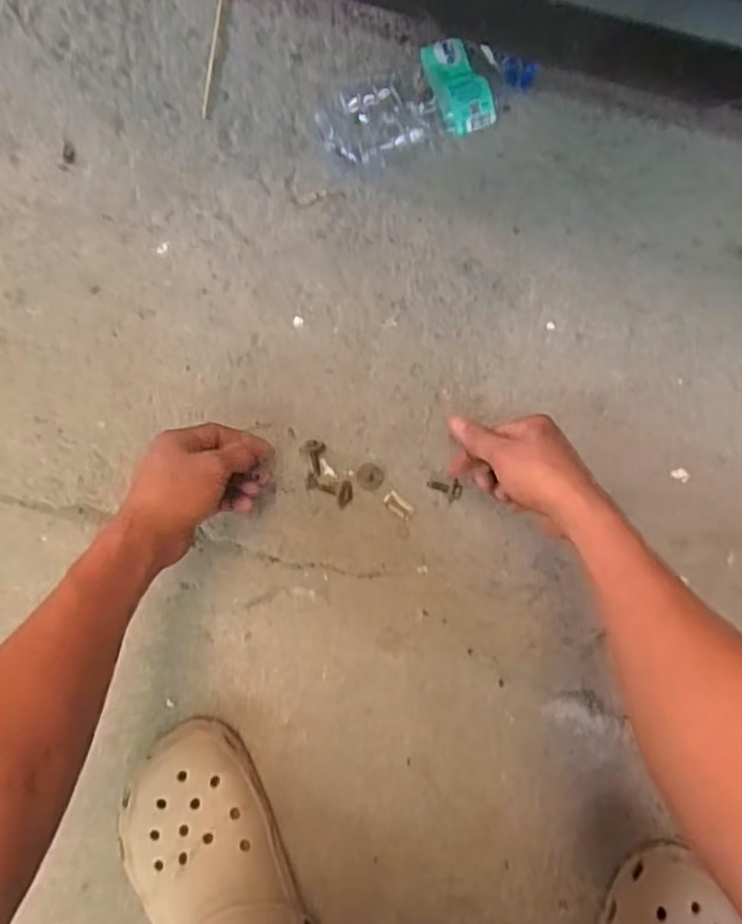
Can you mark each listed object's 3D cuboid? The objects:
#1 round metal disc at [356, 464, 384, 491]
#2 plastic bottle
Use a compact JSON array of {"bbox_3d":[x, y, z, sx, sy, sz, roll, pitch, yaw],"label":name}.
[{"bbox_3d":[-0.001,0.013,0.582,0.024,0.010,0.025,0,82,0],"label":"round metal disc"},{"bbox_3d":[0.057,-0.342,0.613,0.216,0.049,0.092,-17,82,-3],"label":"plastic bottle"}]

